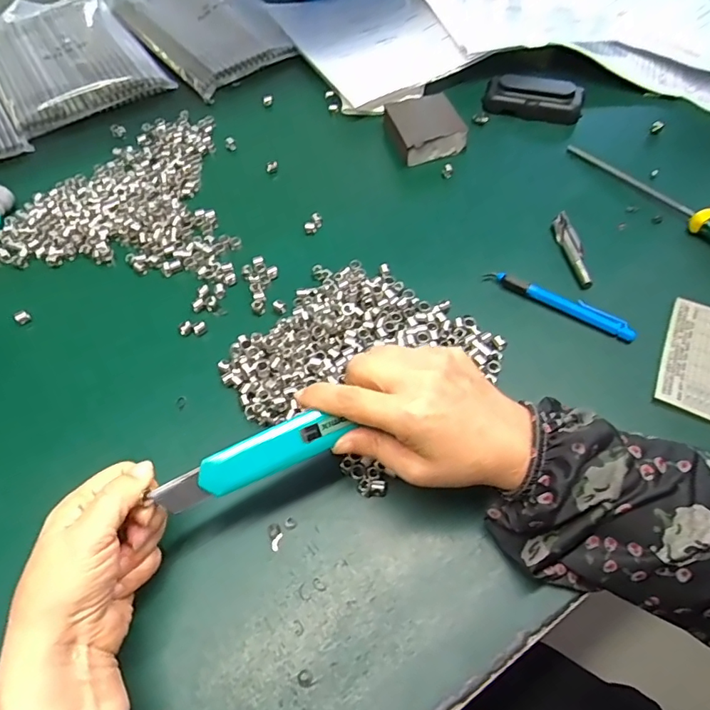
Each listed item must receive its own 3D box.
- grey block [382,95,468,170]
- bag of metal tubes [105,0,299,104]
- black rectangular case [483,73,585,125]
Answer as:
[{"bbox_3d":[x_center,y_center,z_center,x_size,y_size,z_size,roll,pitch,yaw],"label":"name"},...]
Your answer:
[{"bbox_3d":[0.074,-0.242,0.539,0.075,0.031,0.077,-19,58,-9],"label":"grey block"},{"bbox_3d":[-0.218,-0.469,0.688,0.172,0.028,0.326,-33,61,-17],"label":"bag of metal tubes"},{"bbox_3d":[0.197,-0.282,0.555,0.104,0.041,0.034,13,59,12],"label":"black rectangular case"}]

